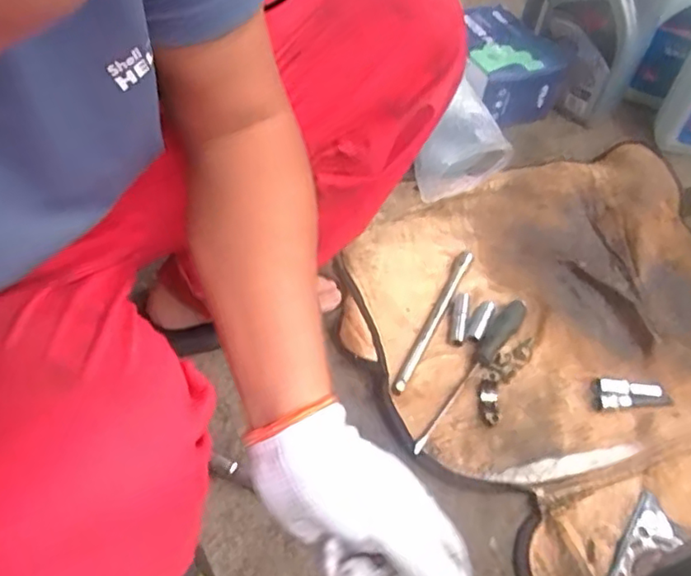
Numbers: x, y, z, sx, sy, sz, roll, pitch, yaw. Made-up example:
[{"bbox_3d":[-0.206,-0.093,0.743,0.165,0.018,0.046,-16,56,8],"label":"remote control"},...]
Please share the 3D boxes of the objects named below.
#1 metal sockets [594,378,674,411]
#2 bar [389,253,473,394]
[{"bbox_3d":[0.359,0.132,0.760,0.093,0.015,0.039,3,52,0],"label":"metal sockets"},{"bbox_3d":[0.121,0.038,0.822,0.017,0.011,0.253,23,54,15],"label":"bar"}]

